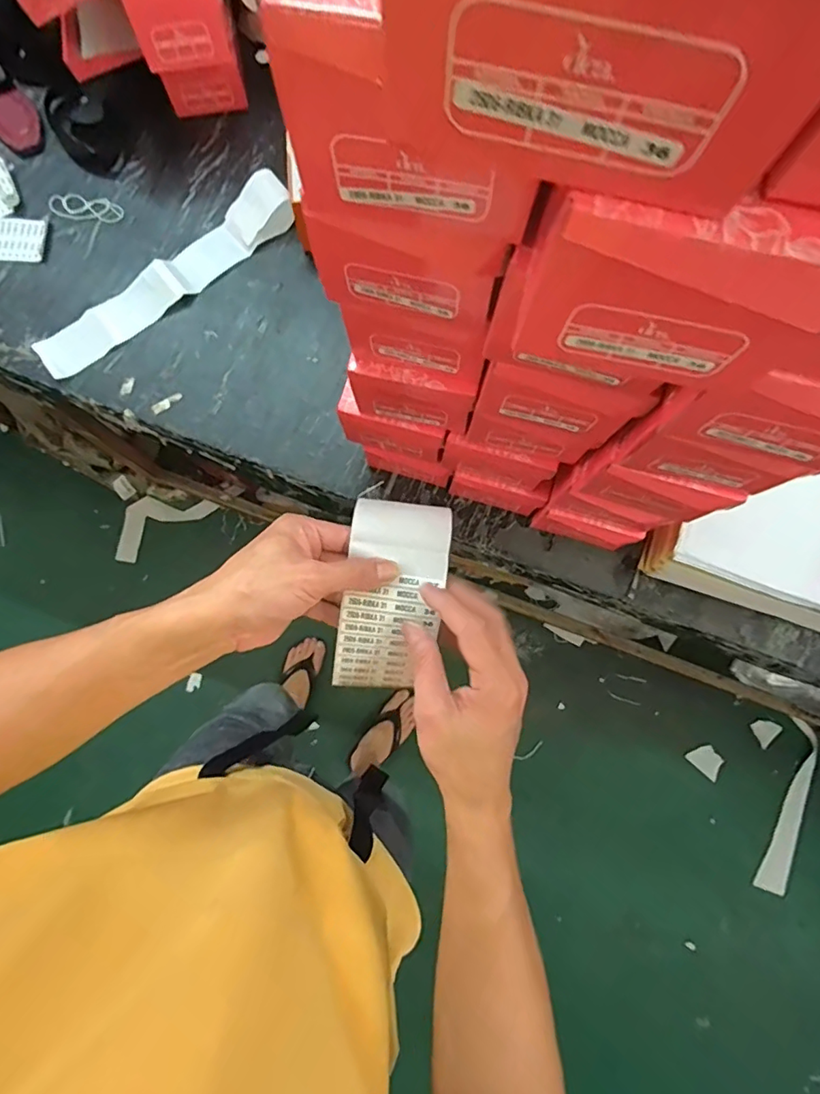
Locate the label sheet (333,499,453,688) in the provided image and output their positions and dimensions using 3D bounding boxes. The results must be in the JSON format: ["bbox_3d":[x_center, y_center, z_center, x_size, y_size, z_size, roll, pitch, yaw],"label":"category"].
[{"bbox_3d":[-0.017,0.039,0.397,0.076,0.036,0.149,17,93,4],"label":"label sheet"}]

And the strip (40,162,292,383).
[{"bbox_3d":[-0.373,-0.420,0.806,0.447,0.030,0.091,-38,82,-6],"label":"strip"}]

